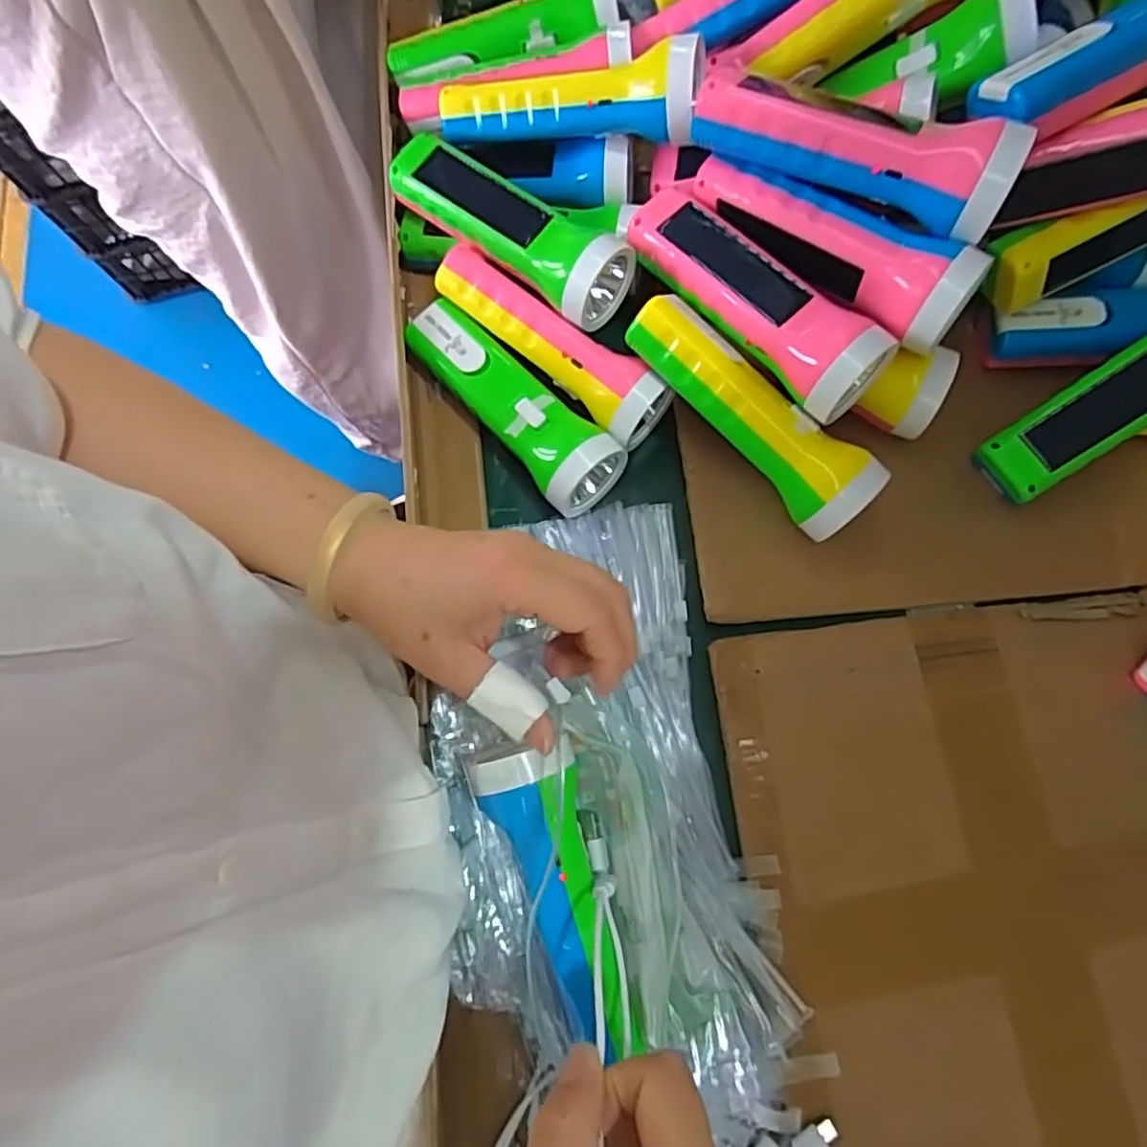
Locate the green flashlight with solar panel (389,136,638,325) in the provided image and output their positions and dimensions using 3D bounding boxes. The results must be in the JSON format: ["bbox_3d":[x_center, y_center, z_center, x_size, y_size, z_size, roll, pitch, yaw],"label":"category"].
[{"bbox_3d":[-0.041,-0.211,0.402,0.160,0.043,0.042,37,80,10],"label":"green flashlight with solar panel"}]

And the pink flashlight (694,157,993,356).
[{"bbox_3d":[0.134,-0.176,0.359,0.157,0.041,0.047,34,80,9],"label":"pink flashlight"}]

